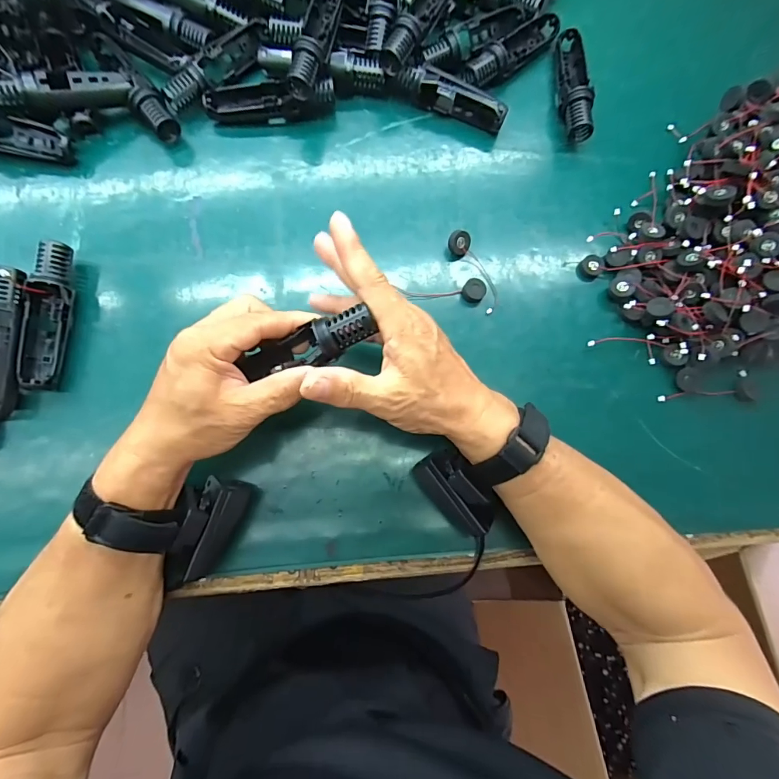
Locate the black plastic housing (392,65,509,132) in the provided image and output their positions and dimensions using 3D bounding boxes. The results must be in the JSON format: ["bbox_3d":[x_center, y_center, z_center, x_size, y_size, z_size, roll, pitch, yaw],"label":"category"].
[{"bbox_3d":[0.061,-0.284,0.396,0.108,0.031,0.020,21,80,0],"label":"black plastic housing"}]

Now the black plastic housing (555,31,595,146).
[{"bbox_3d":[0.184,-0.305,0.407,0.030,0.030,0.120,5,80,-3],"label":"black plastic housing"}]

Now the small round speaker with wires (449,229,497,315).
[{"bbox_3d":[0.080,-0.109,0.373,0.023,0.016,0.078,-28,83,-7],"label":"small round speaker with wires"}]

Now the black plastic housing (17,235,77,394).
[{"bbox_3d":[-0.283,-0.062,0.338,0.029,0.033,0.120,5,80,-3],"label":"black plastic housing"}]

